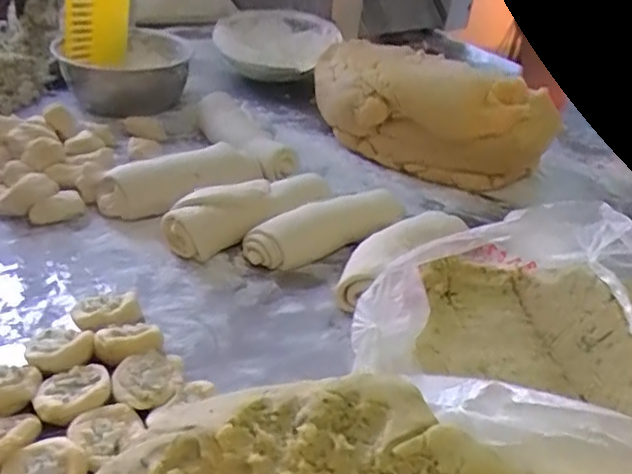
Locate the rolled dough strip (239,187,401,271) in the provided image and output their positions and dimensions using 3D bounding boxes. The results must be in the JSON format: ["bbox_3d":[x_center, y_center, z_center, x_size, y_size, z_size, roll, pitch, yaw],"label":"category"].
[{"bbox_3d":[0.009,-0.012,0.658,0.180,0.048,0.039,-13,39,-28],"label":"rolled dough strip"}]

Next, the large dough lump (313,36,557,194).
[{"bbox_3d":[0.146,-0.167,0.826,0.315,0.135,0.118,17,36,17],"label":"large dough lump"}]

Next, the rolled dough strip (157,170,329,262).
[{"bbox_3d":[-0.070,-0.028,0.666,0.190,0.049,0.052,-16,41,-31],"label":"rolled dough strip"}]

